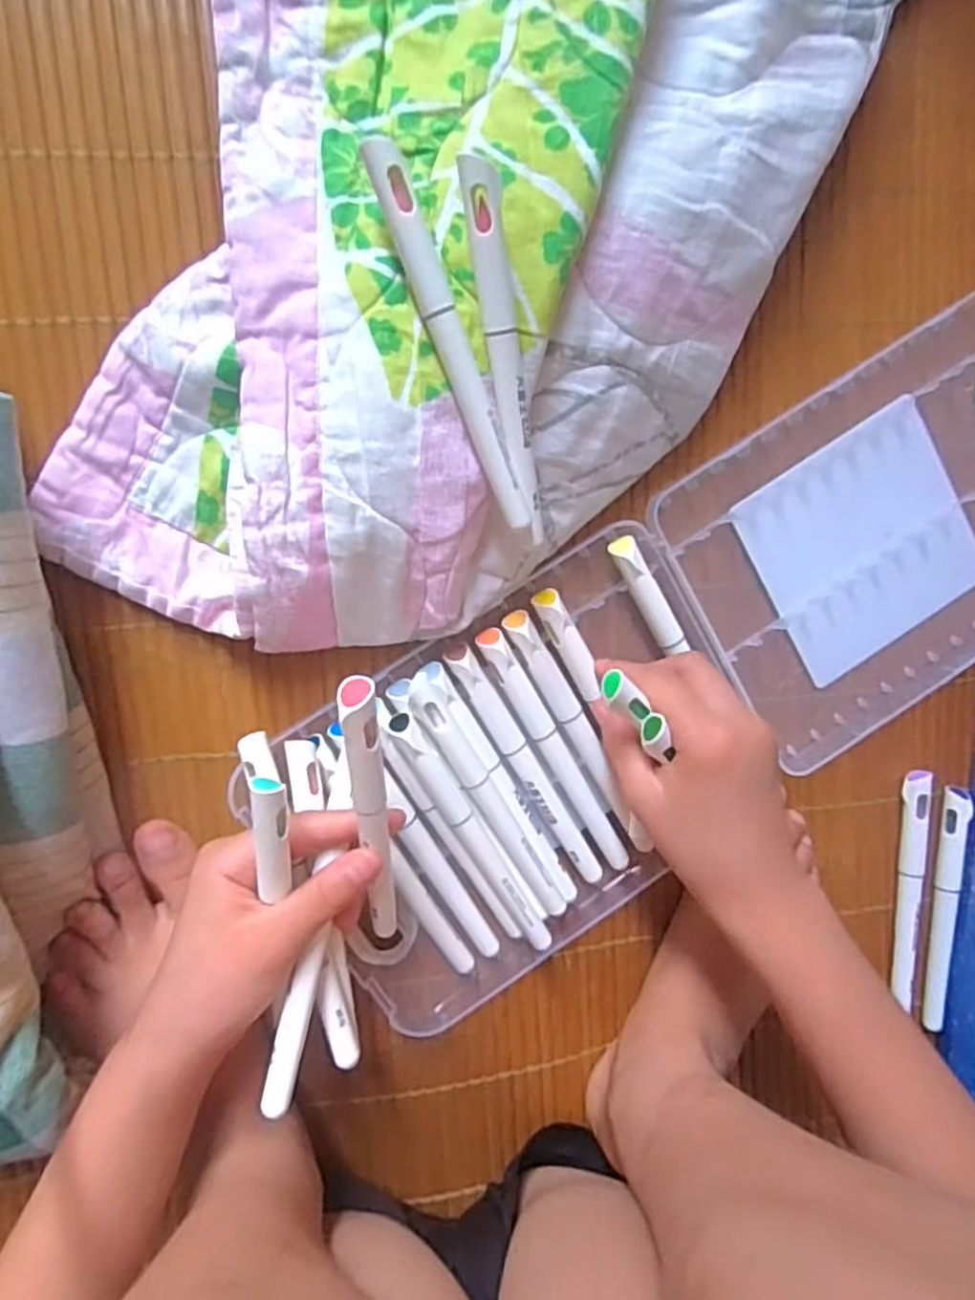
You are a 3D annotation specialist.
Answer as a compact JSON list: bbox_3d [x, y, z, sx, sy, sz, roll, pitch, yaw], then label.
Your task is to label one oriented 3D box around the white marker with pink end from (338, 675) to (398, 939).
[{"bbox_3d":[-0.042,0.062,0.275,0.011,0.017,0.133,-4,129,-6],"label":"white marker with pink end"}]

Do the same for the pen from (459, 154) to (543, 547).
[{"bbox_3d":[0.007,-0.100,0.263,0.011,0.008,0.126,-14,115,-5],"label":"pen"}]

